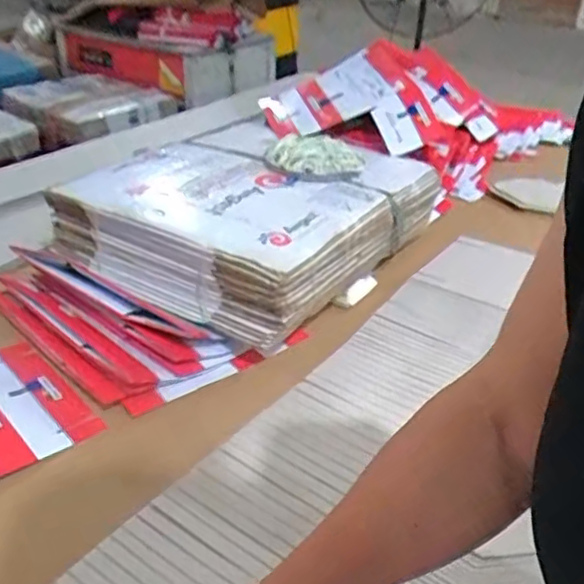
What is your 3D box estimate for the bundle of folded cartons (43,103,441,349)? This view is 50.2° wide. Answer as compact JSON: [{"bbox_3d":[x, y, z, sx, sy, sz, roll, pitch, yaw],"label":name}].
[{"bbox_3d":[-0.081,-0.141,1.088,0.475,0.187,0.518,21,36,27],"label":"bundle of folded cartons"}]

